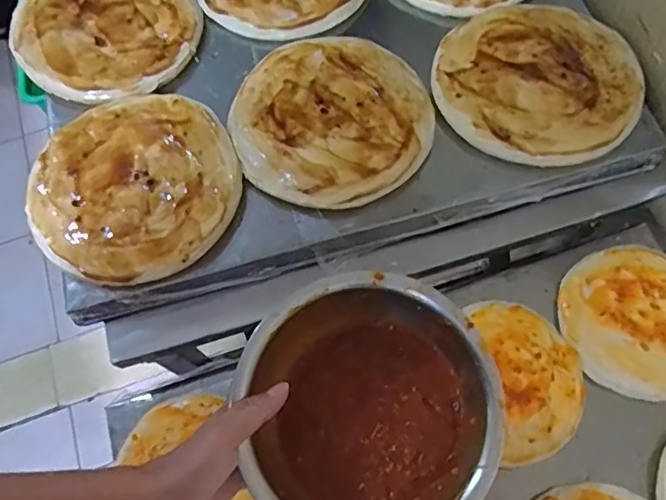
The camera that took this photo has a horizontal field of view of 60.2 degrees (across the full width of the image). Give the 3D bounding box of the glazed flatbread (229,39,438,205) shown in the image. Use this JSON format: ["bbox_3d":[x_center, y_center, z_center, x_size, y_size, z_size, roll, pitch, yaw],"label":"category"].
[{"bbox_3d":[-0.003,-0.133,0.574,0.191,0.021,0.192,0,70,0],"label":"glazed flatbread"}]

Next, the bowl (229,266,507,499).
[{"bbox_3d":[0.031,0.122,0.425,0.179,0.074,0.180,0,70,0],"label":"bowl"}]

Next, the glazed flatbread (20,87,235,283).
[{"bbox_3d":[-0.193,-0.067,0.557,0.193,0.019,0.199,-20,71,-7],"label":"glazed flatbread"}]

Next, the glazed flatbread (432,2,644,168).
[{"bbox_3d":[0.205,-0.176,0.580,0.193,0.017,0.194,0,70,0],"label":"glazed flatbread"}]

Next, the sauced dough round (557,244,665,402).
[{"bbox_3d":[0.299,0.068,0.562,0.139,0.022,0.146,0,70,0],"label":"sauced dough round"}]

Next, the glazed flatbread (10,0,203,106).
[{"bbox_3d":[-0.251,-0.250,0.638,0.192,0.017,0.195,0,70,0],"label":"glazed flatbread"}]

